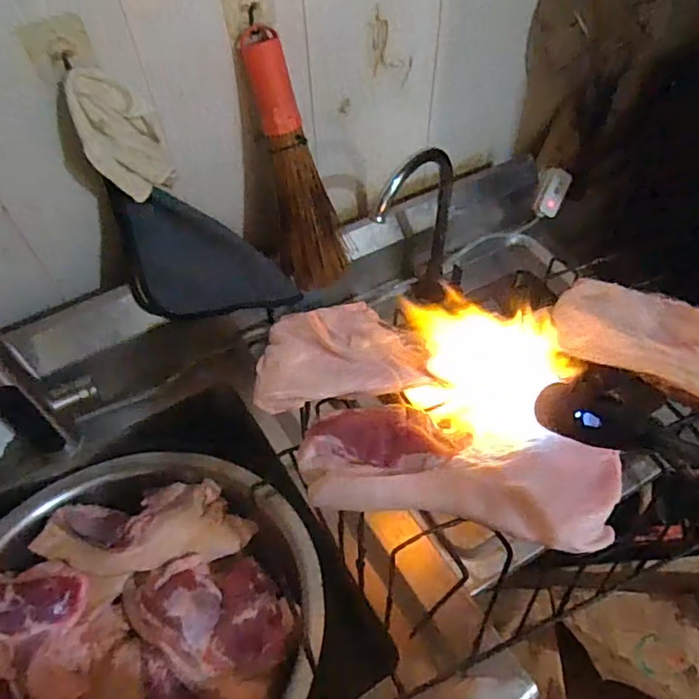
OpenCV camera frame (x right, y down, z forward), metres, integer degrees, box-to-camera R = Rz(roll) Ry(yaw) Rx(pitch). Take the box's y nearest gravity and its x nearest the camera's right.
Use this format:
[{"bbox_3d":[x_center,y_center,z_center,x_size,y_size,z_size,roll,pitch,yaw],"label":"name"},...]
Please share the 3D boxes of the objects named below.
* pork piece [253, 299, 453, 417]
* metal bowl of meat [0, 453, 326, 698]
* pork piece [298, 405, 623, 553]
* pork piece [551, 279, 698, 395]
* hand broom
[{"bbox_3d":[-0.007,-0.003,0.456,0.136,0.033,0.095,-9,53,-5],"label":"pork piece"},{"bbox_3d":[-0.243,0.299,0.607,0.418,0.108,0.385,24,58,19],"label":"metal bowl of meat"},{"bbox_3d":[0.071,0.085,0.405,0.225,0.050,0.091,10,54,10],"label":"pork piece"},{"bbox_3d":[0.285,0.003,0.456,0.228,0.037,0.085,29,59,22],"label":"pork piece"},{"bbox_3d":[-0.078,-0.231,0.713,0.097,0.324,0.061,-22,30,-14],"label":"hand broom"}]

